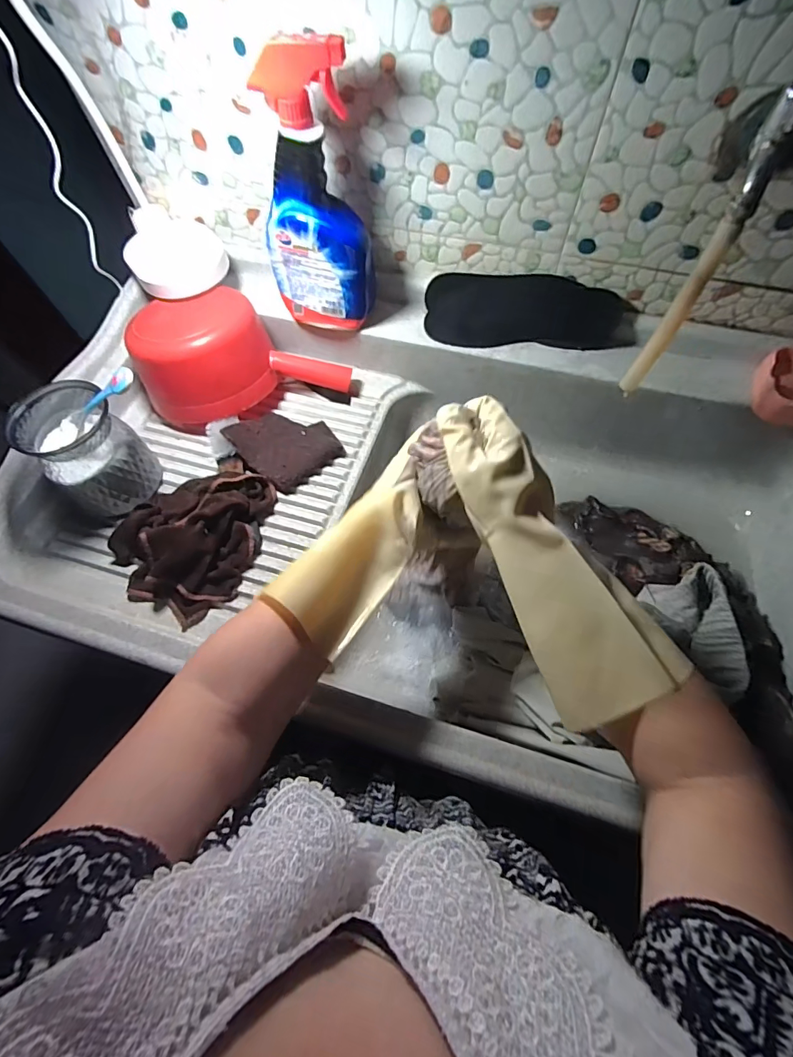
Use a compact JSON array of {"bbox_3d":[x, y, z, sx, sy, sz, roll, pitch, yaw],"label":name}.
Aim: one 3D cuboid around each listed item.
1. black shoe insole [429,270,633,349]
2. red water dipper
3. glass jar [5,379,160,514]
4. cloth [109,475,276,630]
[{"bbox_3d":[0.170,-0.277,0.577,0.260,0.021,0.082,6,111,6],"label":"black shoe insole"},{"bbox_3d":[-0.207,-0.239,0.601,0.268,0.110,0.152,-11,67,-4],"label":"red water dipper"},{"bbox_3d":[-0.358,-0.092,0.524,0.103,0.112,0.128,-40,72,-15],"label":"glass jar"},{"bbox_3d":[-0.238,0.005,0.511,0.152,0.049,0.186,13,67,7],"label":"cloth"}]

